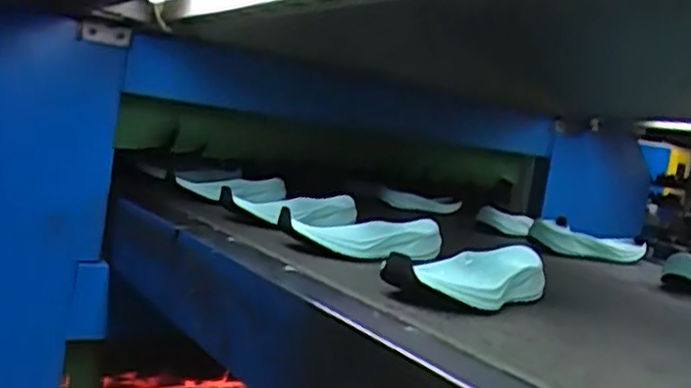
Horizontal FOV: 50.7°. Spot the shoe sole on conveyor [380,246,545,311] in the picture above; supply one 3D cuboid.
[{"bbox_3d":[0.112,0.072,0.621,0.077,0.044,0.195,10,8,39],"label":"shoe sole on conveyor"}]

